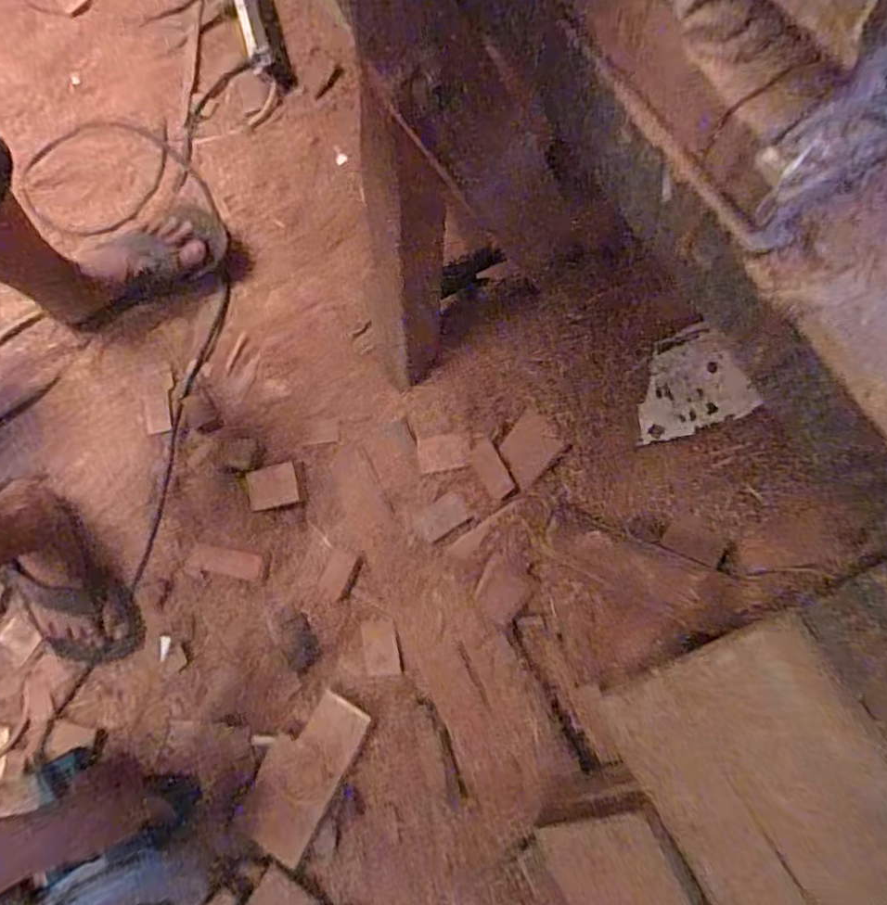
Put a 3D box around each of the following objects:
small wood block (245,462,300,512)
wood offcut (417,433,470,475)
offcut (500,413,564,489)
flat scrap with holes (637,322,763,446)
[{"bbox_3d":[-0.229,0.045,0.815,0.067,0.010,0.055,-12,75,-3],"label":"small wood block"},{"bbox_3d":[0.000,0.001,0.731,0.069,0.006,0.044,-11,74,26],"label":"wood offcut"},{"bbox_3d":[0.089,-0.005,0.646,0.068,0.008,0.056,-52,59,28],"label":"offcut"},{"bbox_3d":[0.215,-0.059,0.555,0.005,0.106,0.086,-23,86,-46],"label":"flat scrap with holes"}]

